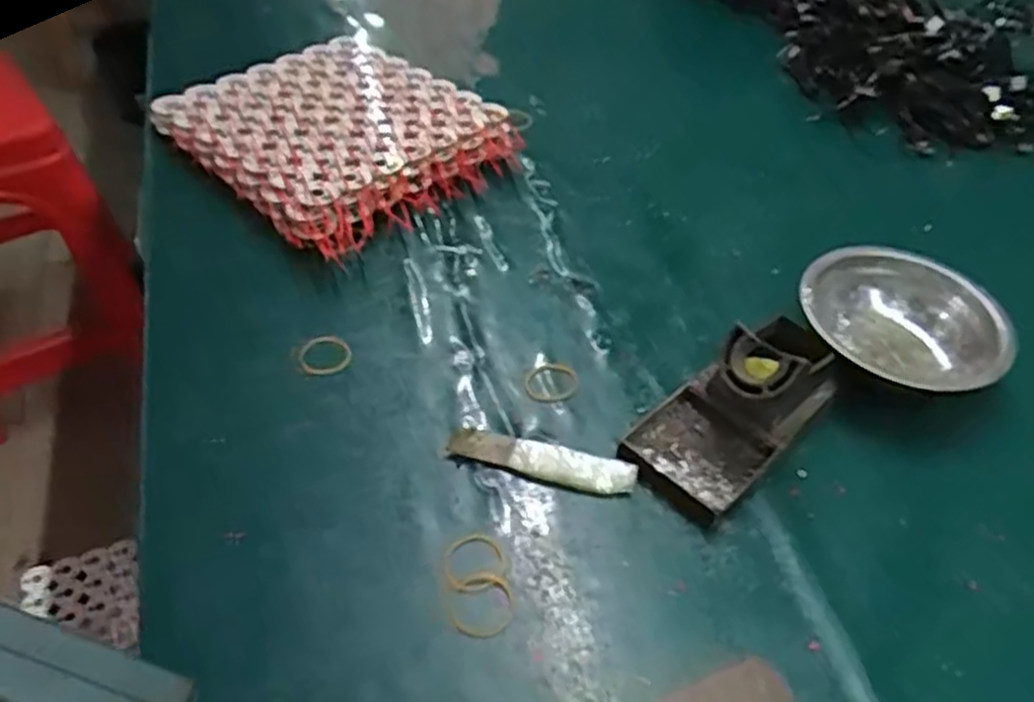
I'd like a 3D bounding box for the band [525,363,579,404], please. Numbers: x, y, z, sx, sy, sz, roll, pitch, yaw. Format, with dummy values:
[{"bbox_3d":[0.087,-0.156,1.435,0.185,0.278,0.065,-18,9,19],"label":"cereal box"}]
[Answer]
[{"bbox_3d":[0.022,0.019,0.499,0.035,0.004,0.028,-15,51,-17],"label":"band"}]

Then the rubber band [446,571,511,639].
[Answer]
[{"bbox_3d":[-0.018,0.126,0.393,0.033,0.004,0.033,2,48,-2],"label":"rubber band"}]

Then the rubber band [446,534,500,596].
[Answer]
[{"bbox_3d":[-0.023,0.110,0.408,0.030,0.004,0.031,2,48,-2],"label":"rubber band"}]

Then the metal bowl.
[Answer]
[{"bbox_3d":[0.254,-0.013,0.531,0.131,0.044,0.119,25,51,18],"label":"metal bowl"}]

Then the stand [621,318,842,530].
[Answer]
[{"bbox_3d":[0.135,0.023,0.464,0.070,0.063,0.152,38,56,26],"label":"stand"}]

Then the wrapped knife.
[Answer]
[{"bbox_3d":[0.015,0.063,0.450,0.106,0.011,0.019,10,48,5],"label":"wrapped knife"}]

